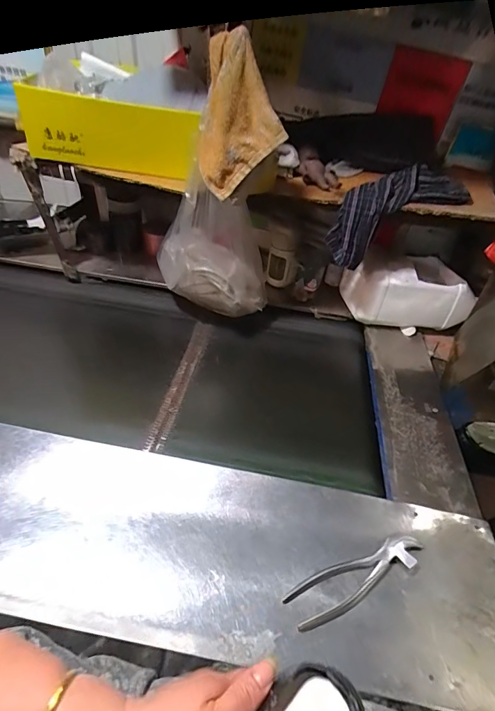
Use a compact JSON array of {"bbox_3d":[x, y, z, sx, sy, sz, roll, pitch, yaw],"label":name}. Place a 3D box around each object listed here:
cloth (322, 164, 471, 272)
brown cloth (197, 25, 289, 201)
[{"bbox_3d":[0.286,-0.280,0.779,0.301,0.100,0.127,-31,52,-16],"label":"cloth"},{"bbox_3d":[-0.013,-0.359,0.620,0.108,0.192,0.105,-10,44,-18],"label":"brown cloth"}]

